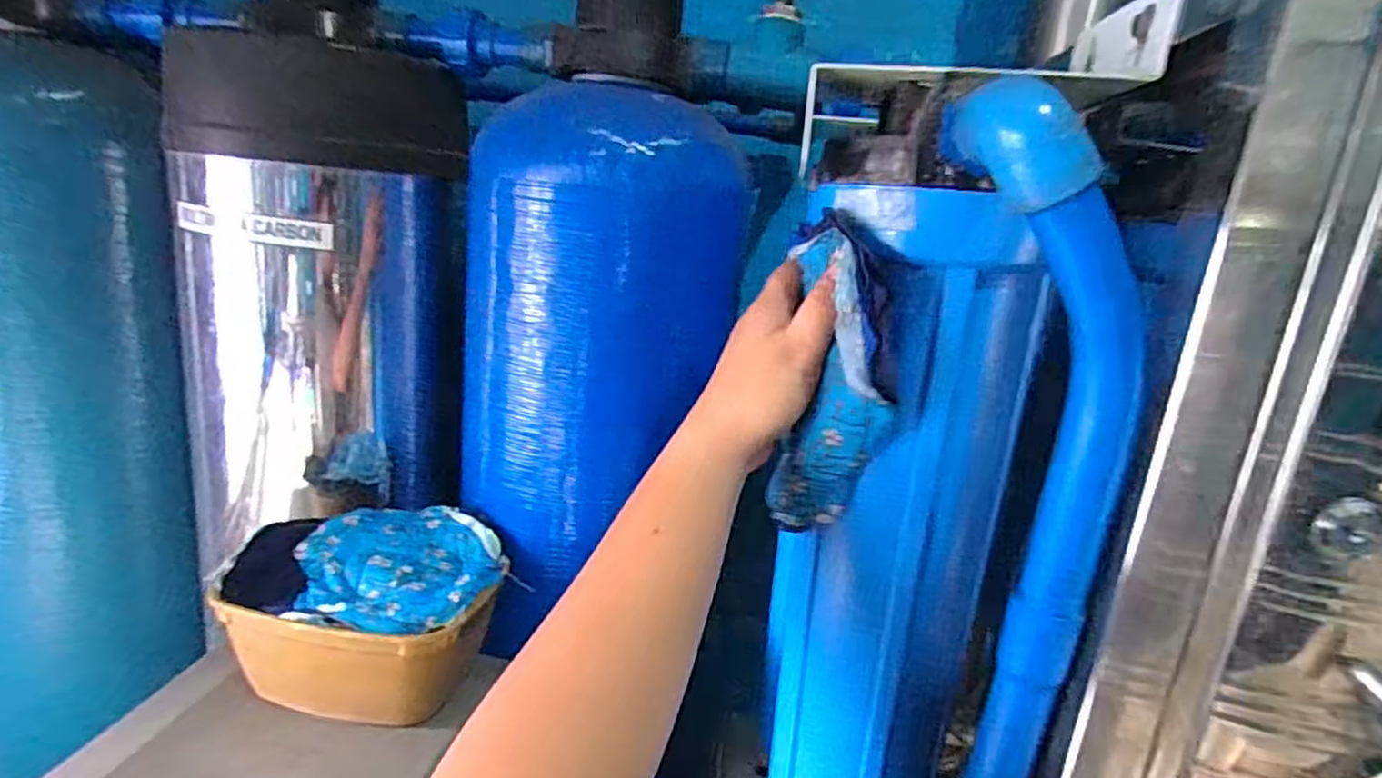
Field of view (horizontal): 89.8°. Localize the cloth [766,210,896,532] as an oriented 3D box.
[{"bbox_3d":[0.075,0.001,0.359,0.033,0.169,0.078,-3,21,-21],"label":"cloth"}]

